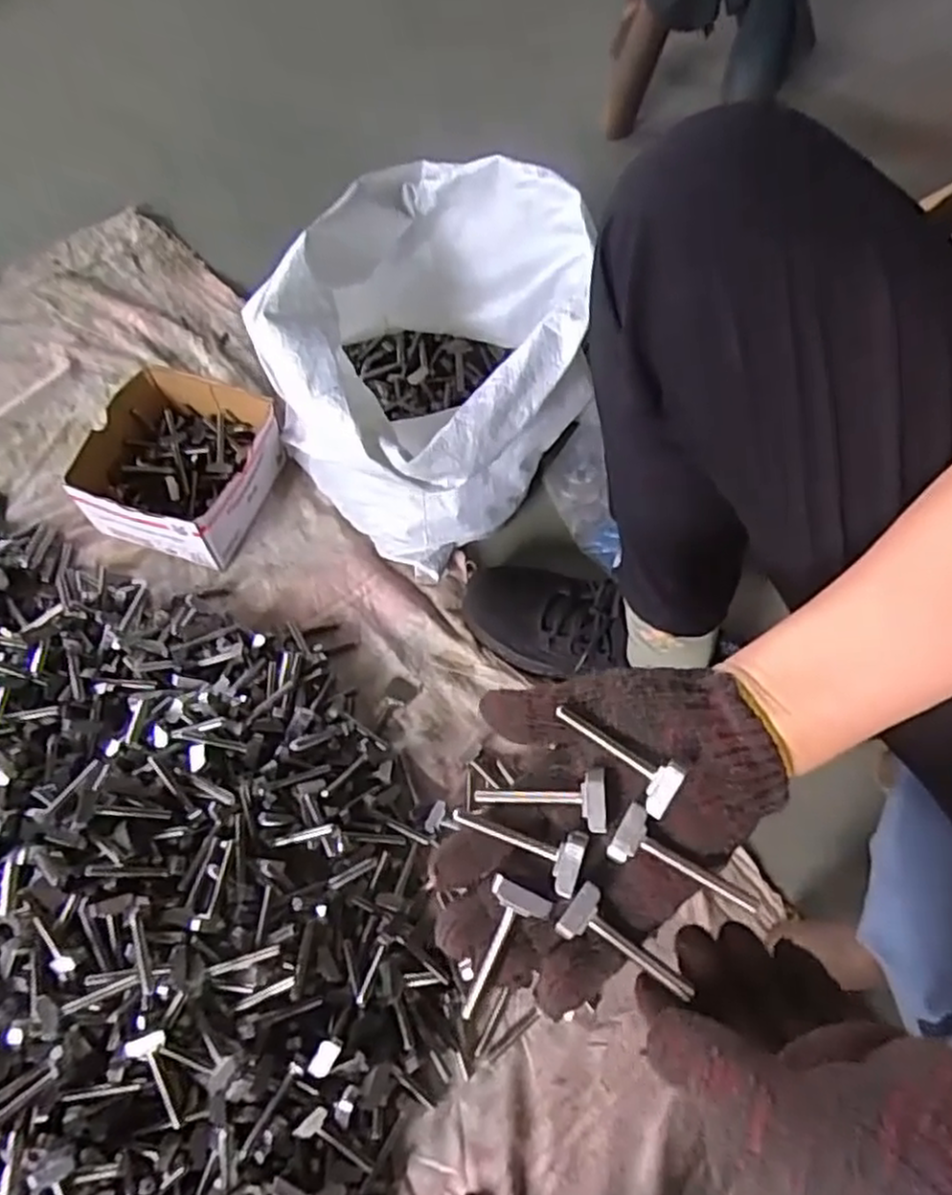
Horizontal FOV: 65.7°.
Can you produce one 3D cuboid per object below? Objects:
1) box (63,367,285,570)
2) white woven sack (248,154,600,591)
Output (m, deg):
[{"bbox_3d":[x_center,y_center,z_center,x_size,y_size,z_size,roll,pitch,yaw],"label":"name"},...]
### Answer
[{"bbox_3d":[-0.269,-0.122,0.681,0.152,0.075,0.154,15,64,6],"label":"box"},{"bbox_3d":[-0.041,-0.168,0.607,0.224,0.260,0.225,26,66,11],"label":"white woven sack"}]

